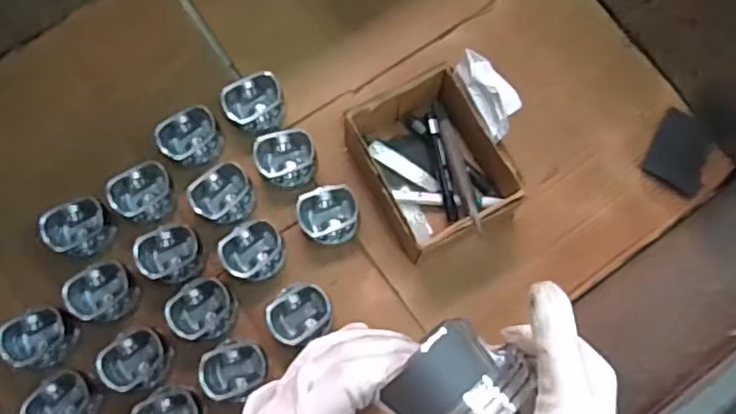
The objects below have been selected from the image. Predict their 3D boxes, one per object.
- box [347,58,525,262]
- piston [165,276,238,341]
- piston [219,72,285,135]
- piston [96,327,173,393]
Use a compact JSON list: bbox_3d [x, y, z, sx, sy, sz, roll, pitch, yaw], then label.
[{"bbox_3d":[0.078,-0.053,0.822,0.153,0.094,0.201,-28,79,-7],"label":"box"},{"bbox_3d":[-0.201,0.126,0.783,0.071,0.045,0.076,0,77,-1],"label":"piston"},{"bbox_3d":[-0.151,-0.138,0.863,0.081,0.045,0.074,0,77,-1],"label":"piston"},{"bbox_3d":[-0.281,0.184,0.769,0.081,0.047,0.076,0,77,-1],"label":"piston"}]

